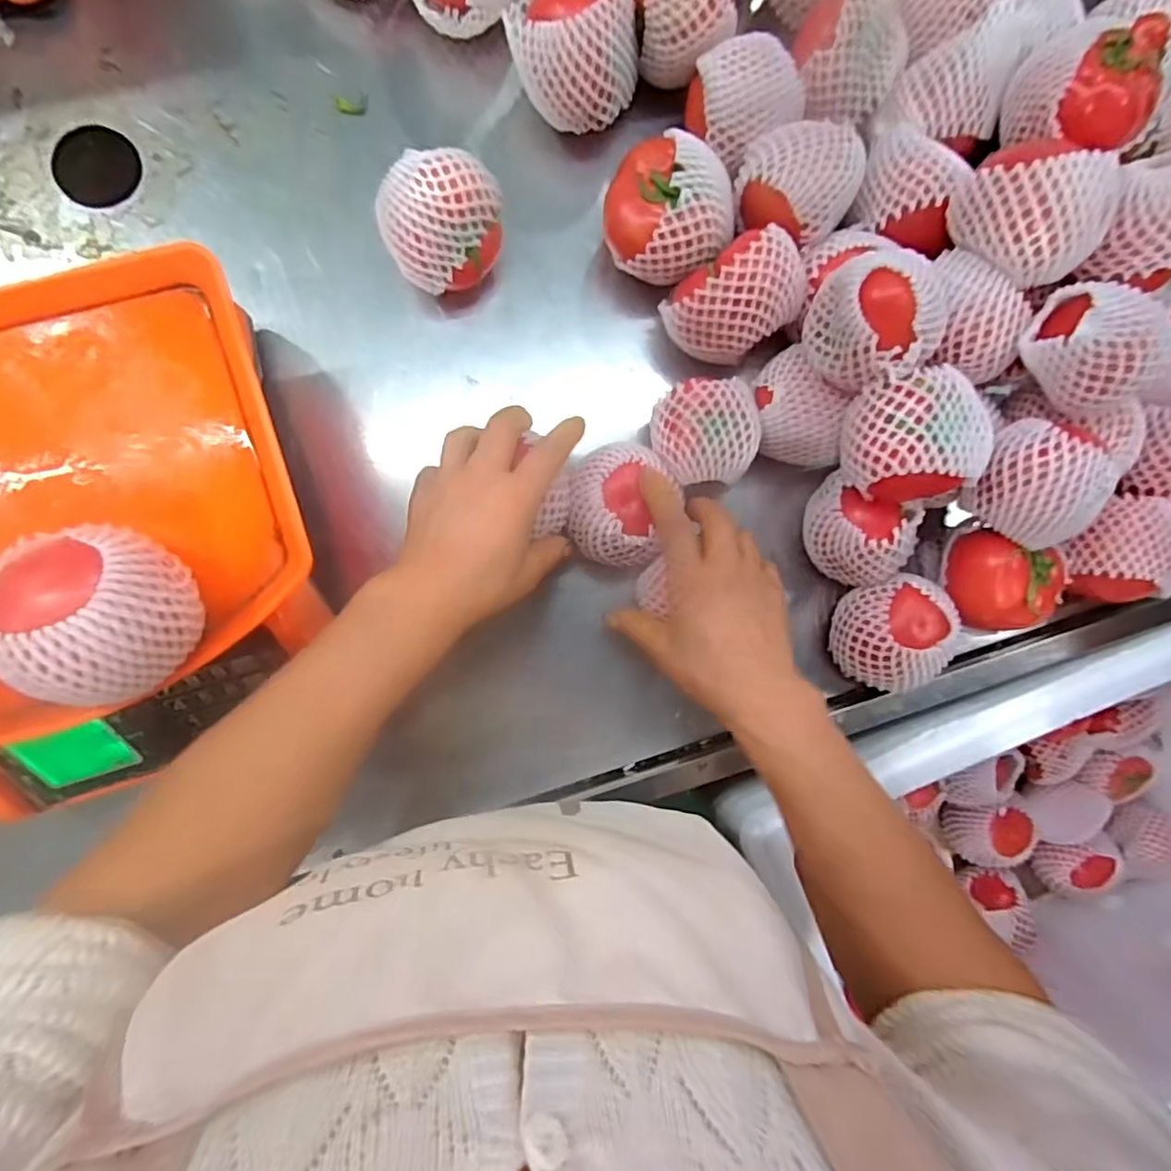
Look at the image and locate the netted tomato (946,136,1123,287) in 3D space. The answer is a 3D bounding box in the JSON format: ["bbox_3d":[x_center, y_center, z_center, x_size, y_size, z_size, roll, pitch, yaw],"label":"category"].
[{"bbox_3d":[0.271,-0.219,0.385,0.082,0.072,0.068,15,90,-4],"label":"netted tomato"}]

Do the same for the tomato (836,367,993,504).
[{"bbox_3d":[0.206,-0.093,0.390,0.075,0.058,0.072,0,91,-4],"label":"tomato"}]

